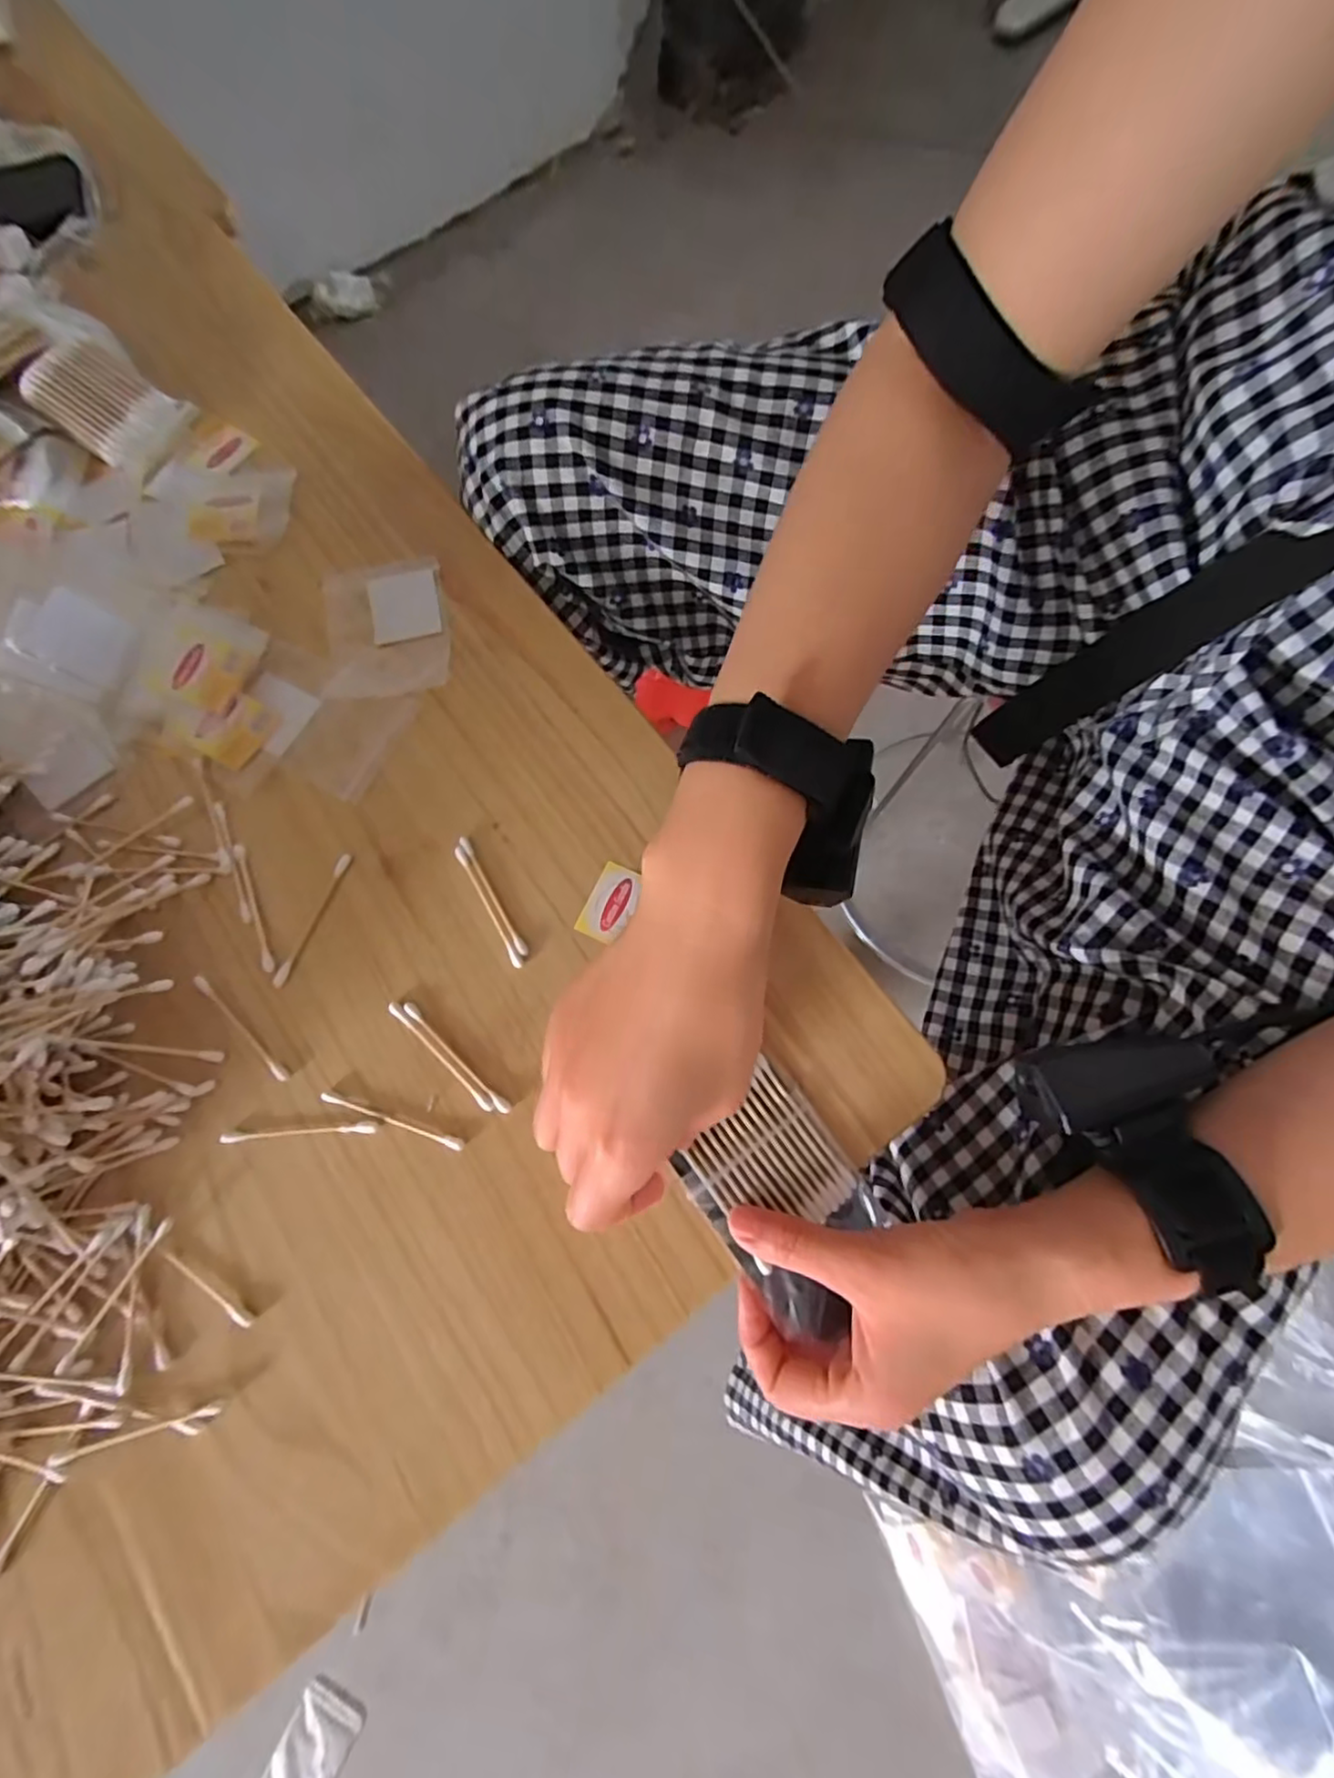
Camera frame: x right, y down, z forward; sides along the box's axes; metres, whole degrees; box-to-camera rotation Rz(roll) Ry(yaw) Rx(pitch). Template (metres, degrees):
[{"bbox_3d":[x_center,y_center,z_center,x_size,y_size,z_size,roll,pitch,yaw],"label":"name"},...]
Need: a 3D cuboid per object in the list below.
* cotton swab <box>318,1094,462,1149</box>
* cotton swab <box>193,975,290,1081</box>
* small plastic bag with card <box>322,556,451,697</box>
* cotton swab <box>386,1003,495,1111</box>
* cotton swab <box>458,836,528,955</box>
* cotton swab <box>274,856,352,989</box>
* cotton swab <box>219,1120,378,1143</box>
[{"bbox_3d":[-0.126,0.106,0.301,0.070,0.004,0.005,16,75,5],"label":"cotton swab"},{"bbox_3d":[-0.204,0.066,0.315,0.069,0.004,0.006,43,78,11],"label":"cotton swab"},{"bbox_3d":[-0.161,-0.151,0.378,0.069,0.004,0.088,-7,74,-2],"label":"small plastic bag with card"},{"bbox_3d":[-0.106,0.078,0.309,0.069,0.004,0.006,41,78,11],"label":"cotton swab"},{"bbox_3d":[-0.087,0.003,0.330,0.005,0.004,0.070,-30,76,-8],"label":"cotton swab"},{"bbox_3d":[-0.177,0.014,0.329,0.006,0.004,0.071,21,75,6],"label":"cotton swab"},{"bbox_3d":[-0.168,0.111,0.301,0.071,0.004,0.006,-3,74,-1],"label":"cotton swab"}]

